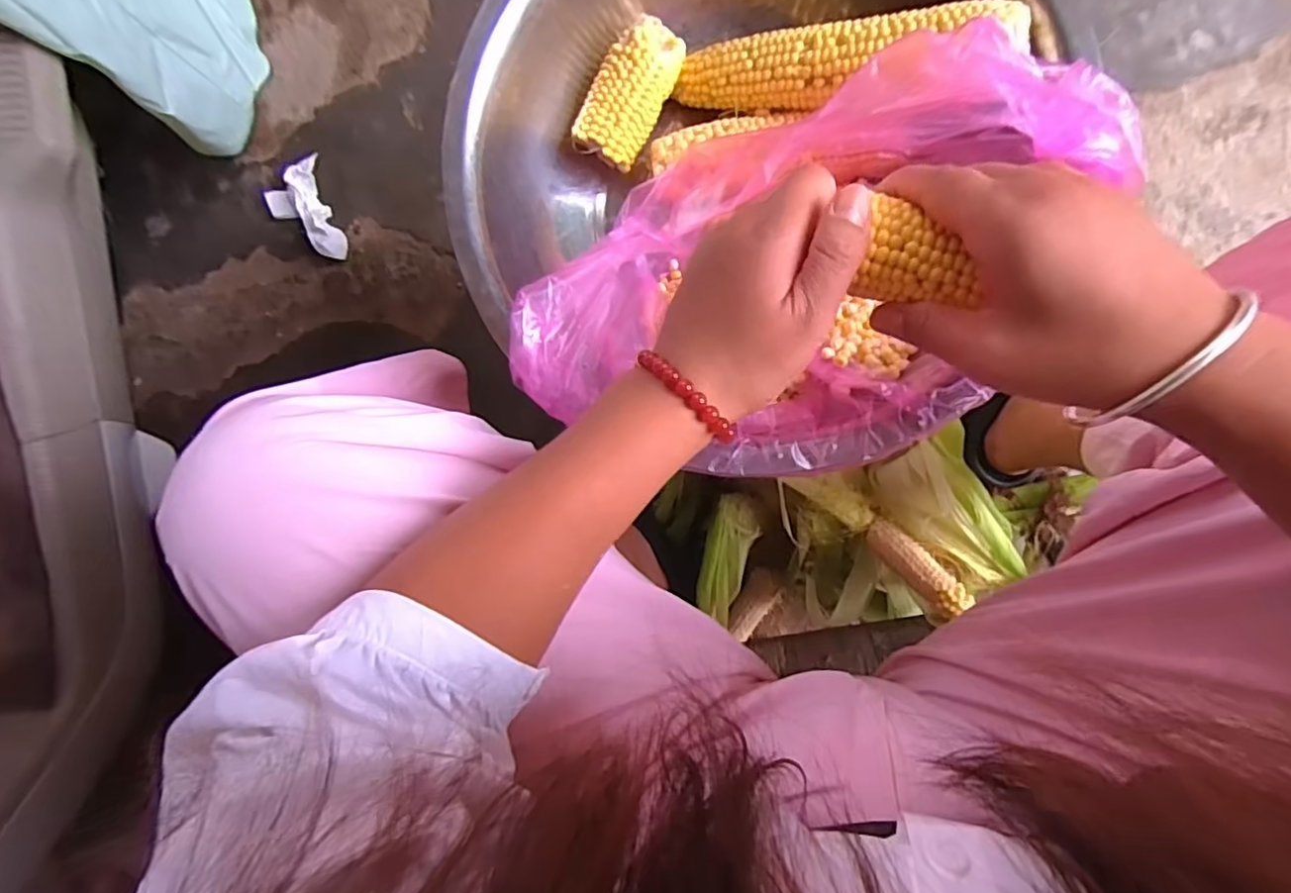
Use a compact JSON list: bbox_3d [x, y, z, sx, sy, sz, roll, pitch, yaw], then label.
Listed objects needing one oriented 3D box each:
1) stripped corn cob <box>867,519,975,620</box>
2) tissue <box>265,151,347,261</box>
[{"bbox_3d":[0.246,0.109,0.548,0.032,0.026,0.104,-46,50,7],"label":"stripped corn cob"},{"bbox_3d":[-0.416,-0.280,0.741,0.074,0.034,0.123,-18,88,7],"label":"tissue"}]

